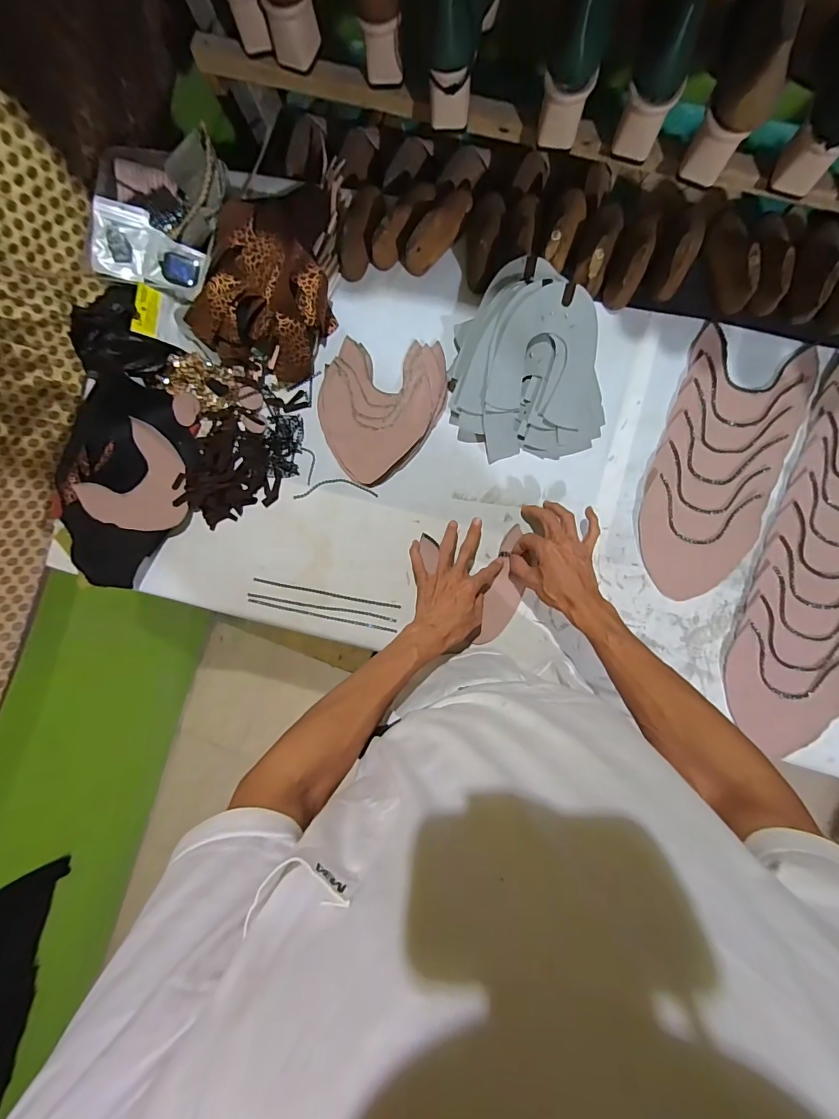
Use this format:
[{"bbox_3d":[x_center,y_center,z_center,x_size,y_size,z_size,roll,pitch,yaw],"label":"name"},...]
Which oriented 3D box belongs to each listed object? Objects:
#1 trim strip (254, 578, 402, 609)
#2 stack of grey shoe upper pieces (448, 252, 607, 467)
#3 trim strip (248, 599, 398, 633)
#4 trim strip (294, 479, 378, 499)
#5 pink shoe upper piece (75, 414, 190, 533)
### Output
[{"bbox_3d":[-0.143,0.053,0.664,0.230,0.008,0.007,10,91,6],"label":"trim strip"},{"bbox_3d":[0.137,-0.263,0.593,0.195,0.094,0.243,-15,88,6],"label":"stack of grey shoe upper pieces"},{"bbox_3d":[-0.150,0.087,0.661,0.232,0.010,0.007,11,91,6],"label":"trim strip"},{"bbox_3d":[-0.129,-0.109,0.661,0.130,0.004,0.030,-1,90,6],"label":"trim strip"},{"bbox_3d":[-0.430,-0.111,0.661,0.150,0.018,0.154,43,94,5],"label":"pink shoe upper piece"}]

